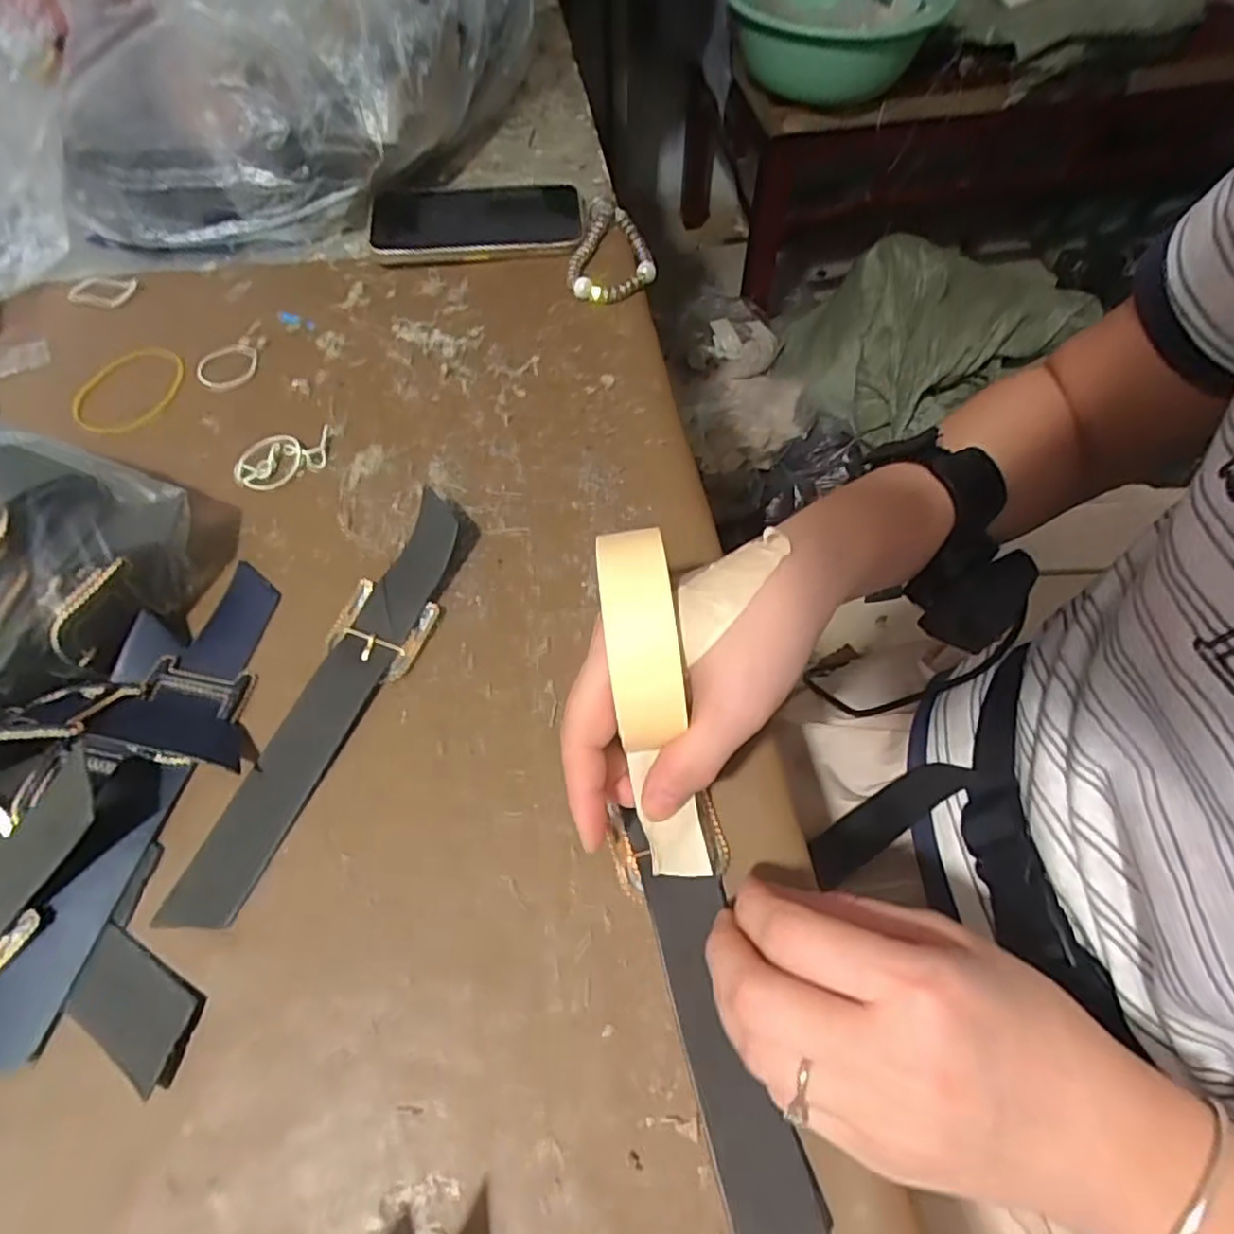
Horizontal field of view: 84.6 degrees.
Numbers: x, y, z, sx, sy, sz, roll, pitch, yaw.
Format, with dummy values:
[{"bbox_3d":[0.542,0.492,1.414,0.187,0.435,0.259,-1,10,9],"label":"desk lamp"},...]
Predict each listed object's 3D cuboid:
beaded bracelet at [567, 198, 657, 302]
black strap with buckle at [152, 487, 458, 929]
[{"bbox_3d":[-0.004,-0.270,0.497,0.062,0.017,0.100,-1,60,1],"label":"beaded bracelet"},{"bbox_3d":[-0.133,0.035,0.326,0.047,0.015,0.222,16,62,10],"label":"black strap with buckle"}]

